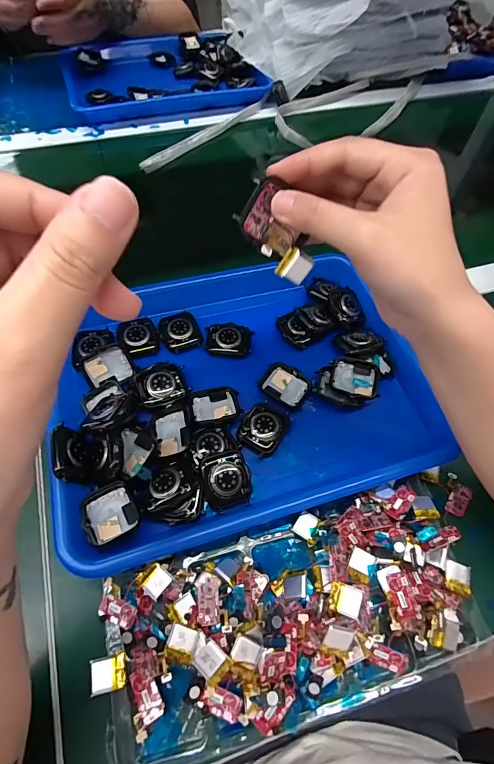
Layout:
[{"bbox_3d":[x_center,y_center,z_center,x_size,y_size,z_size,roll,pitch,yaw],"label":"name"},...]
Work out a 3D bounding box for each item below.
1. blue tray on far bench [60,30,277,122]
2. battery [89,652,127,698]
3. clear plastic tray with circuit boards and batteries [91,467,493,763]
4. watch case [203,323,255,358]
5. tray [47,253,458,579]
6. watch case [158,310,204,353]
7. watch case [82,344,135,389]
[{"bbox_3d":[-0.144,-0.527,0.663,0.311,0.039,0.227,-11,61,-9],"label":"blue tray on far bench"},{"bbox_3d":[-0.089,0.189,0.252,0.021,0.005,0.020,1,55,-26],"label":"battery"},{"bbox_3d":[0.049,0.159,0.279,0.291,0.033,0.121,-15,61,-11],"label":"clear plastic tray with circuit boards and batteries"},{"bbox_3d":[-0.018,-0.041,0.377,0.044,0.007,0.035,3,59,-1],"label":"watch case"},{"bbox_3d":[-0.005,-0.007,0.356,0.322,0.034,0.256,-14,61,-10],"label":"tray"},{"bbox_3d":[-0.065,-0.050,0.378,0.038,0.008,0.043,-18,62,-12],"label":"watch case"},{"bbox_3d":[-0.124,-0.014,0.350,0.039,0.006,0.033,-26,102,-18],"label":"watch case"}]

